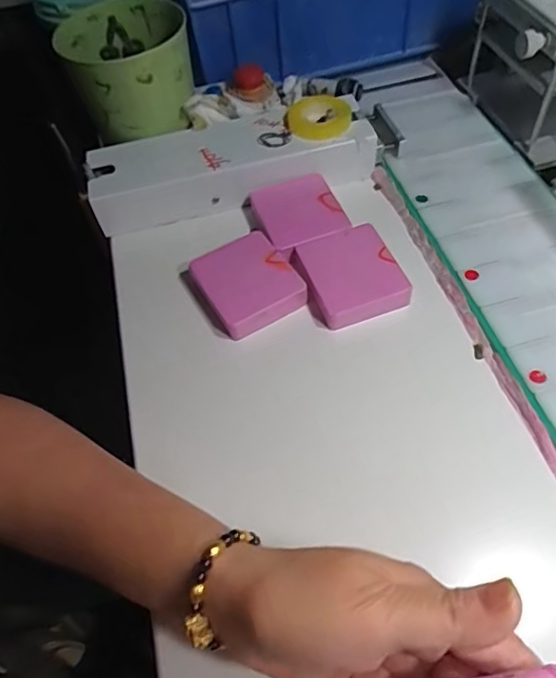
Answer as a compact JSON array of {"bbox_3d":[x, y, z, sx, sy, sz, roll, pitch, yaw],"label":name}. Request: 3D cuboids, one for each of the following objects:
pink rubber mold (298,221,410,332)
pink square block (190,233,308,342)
[{"bbox_3d":[0.058,-0.052,0.421,0.070,0.018,0.081,-18,55,-7],"label":"pink rubber mold"},{"bbox_3d":[-0.025,-0.046,0.421,0.069,0.021,0.082,-25,56,-12],"label":"pink square block"}]

